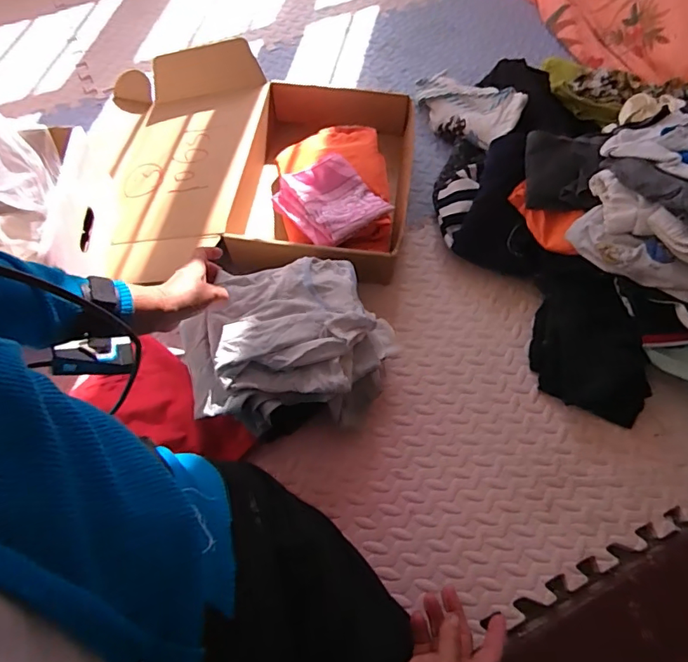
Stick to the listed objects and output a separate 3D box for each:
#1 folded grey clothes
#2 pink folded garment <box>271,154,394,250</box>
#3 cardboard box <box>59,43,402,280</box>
[{"bbox_3d":[-0.070,0.011,0.651,0.270,0.095,0.221,-8,63,-5],"label":"folded grey clothes"},{"bbox_3d":[-0.019,-0.208,0.773,0.142,0.033,0.140,-34,68,-17],"label":"pink folded garment"},{"bbox_3d":[-0.189,-0.303,0.837,0.580,0.151,0.445,11,64,5],"label":"cardboard box"}]

